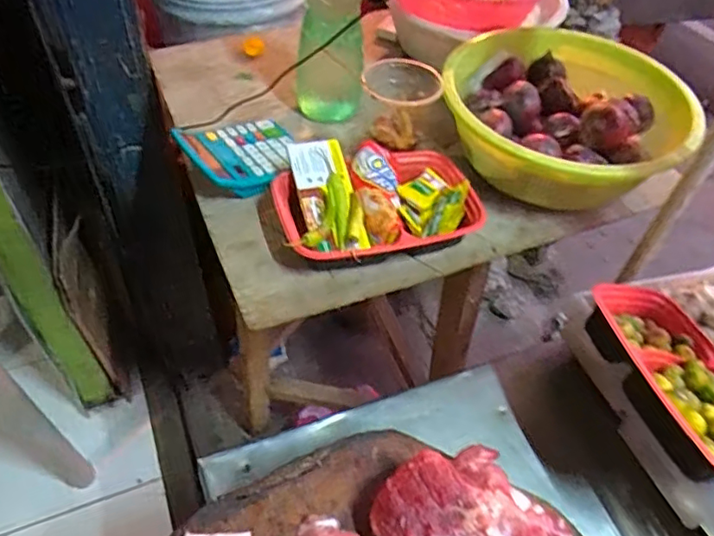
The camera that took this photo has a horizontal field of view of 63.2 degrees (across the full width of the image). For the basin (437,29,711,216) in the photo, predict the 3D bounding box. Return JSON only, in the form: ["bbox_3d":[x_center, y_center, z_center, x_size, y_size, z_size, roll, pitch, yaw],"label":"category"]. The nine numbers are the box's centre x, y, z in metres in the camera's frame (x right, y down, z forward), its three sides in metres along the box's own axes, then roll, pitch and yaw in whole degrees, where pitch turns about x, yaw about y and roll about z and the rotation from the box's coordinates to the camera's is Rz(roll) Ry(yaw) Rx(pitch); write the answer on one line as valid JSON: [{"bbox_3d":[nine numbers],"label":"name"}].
[{"bbox_3d":[0.243,-0.189,0.727,0.269,0.116,0.287,2,50,-2],"label":"basin"}]

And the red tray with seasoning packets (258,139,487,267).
[{"bbox_3d":[0.016,-0.068,0.646,0.234,0.069,0.156,-8,51,-10],"label":"red tray with seasoning packets"}]

